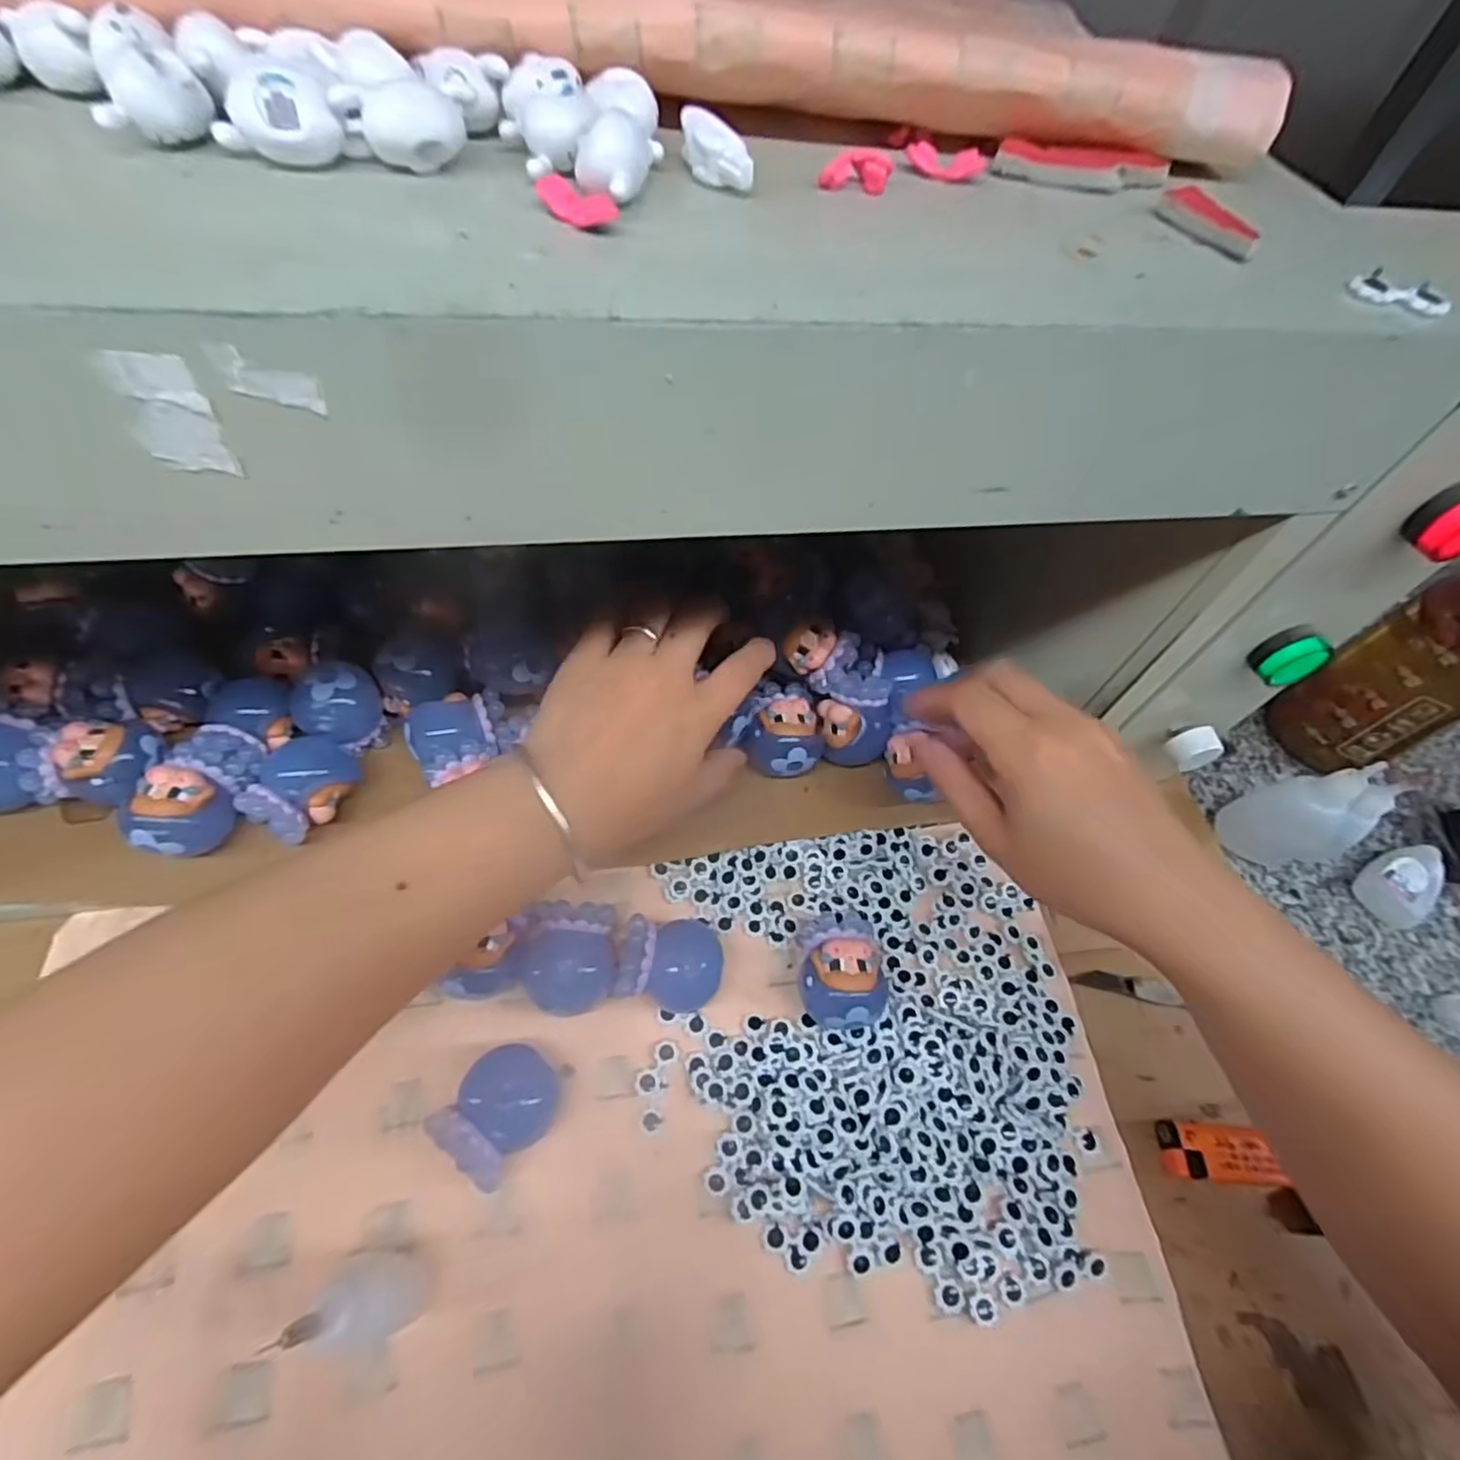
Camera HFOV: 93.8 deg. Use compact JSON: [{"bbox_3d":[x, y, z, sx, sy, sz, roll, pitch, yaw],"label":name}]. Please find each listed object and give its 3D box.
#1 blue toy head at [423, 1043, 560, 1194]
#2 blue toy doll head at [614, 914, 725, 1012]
[{"bbox_3d":[-0.094,0.157,0.286,0.037,0.036,0.046,37,66,16],"label":"blue toy head"},{"bbox_3d":[-0.027,0.111,0.324,0.046,0.034,0.040,8,61,1],"label":"blue toy doll head"}]

